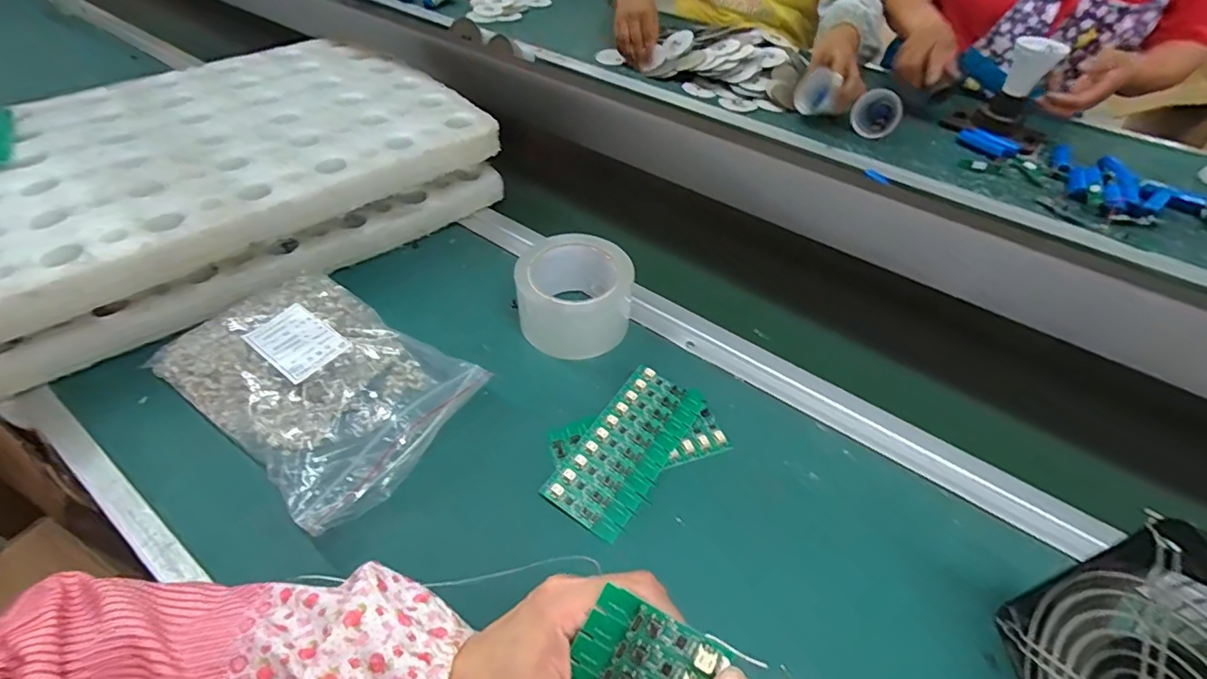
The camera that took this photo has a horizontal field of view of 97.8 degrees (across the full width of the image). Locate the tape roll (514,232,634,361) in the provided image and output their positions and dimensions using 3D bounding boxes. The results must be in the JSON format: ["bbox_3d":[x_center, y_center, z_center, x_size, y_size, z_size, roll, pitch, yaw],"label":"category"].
[{"bbox_3d":[-0.025,-0.035,0.476,0.098,0.070,0.099,2,47,-2],"label":"tape roll"}]

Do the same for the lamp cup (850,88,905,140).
[{"bbox_3d":[0.422,-0.356,0.815,0.066,0.057,0.064,14,48,9],"label":"lamp cup"}]

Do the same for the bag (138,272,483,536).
[{"bbox_3d":[-0.227,0.031,0.425,0.227,0.046,0.151,30,52,22],"label":"bag"}]

